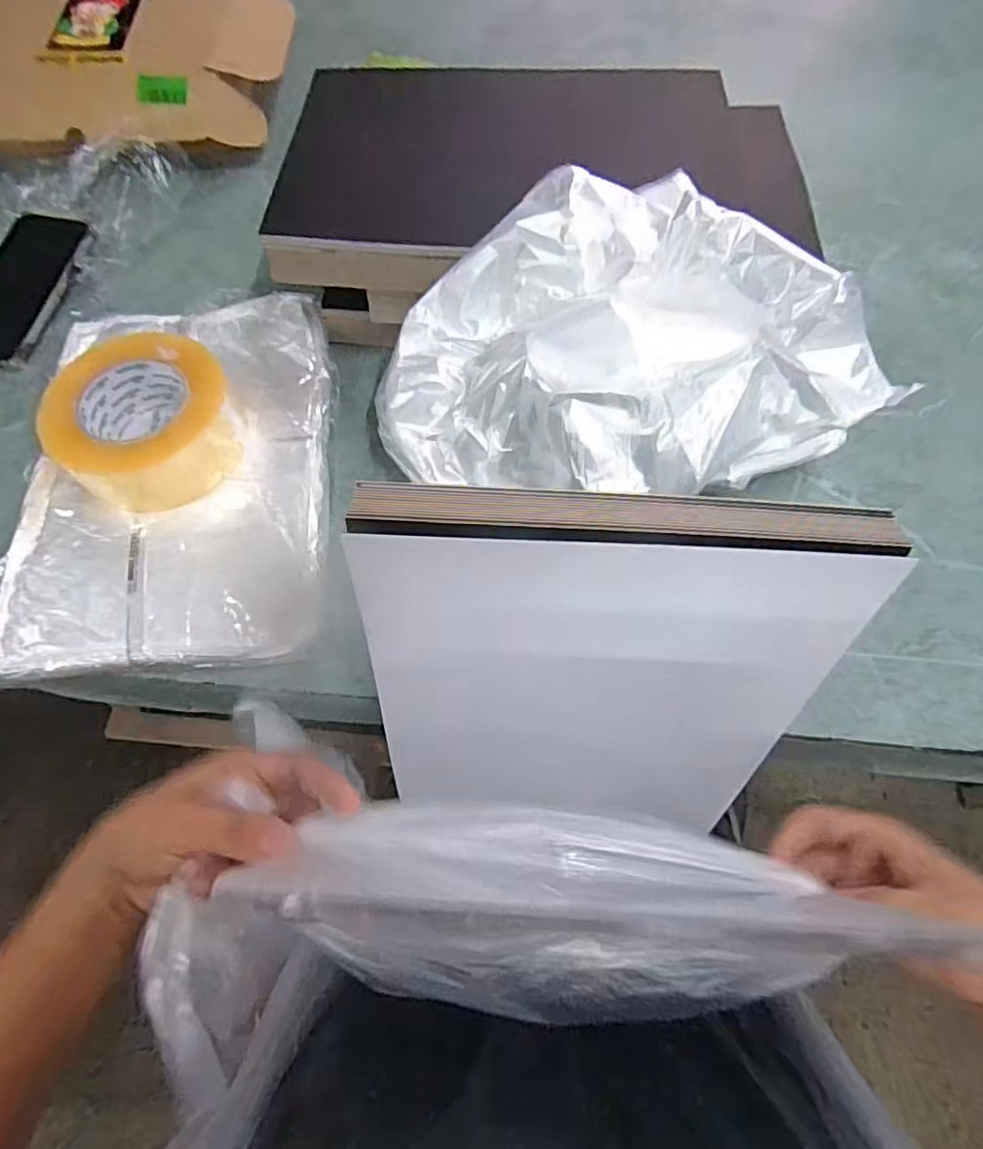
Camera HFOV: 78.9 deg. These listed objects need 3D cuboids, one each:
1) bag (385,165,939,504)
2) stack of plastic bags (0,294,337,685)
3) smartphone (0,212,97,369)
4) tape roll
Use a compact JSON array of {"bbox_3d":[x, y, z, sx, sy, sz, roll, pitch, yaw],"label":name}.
[{"bbox_3d":[0.098,-0.151,0.422,0.359,0.155,0.184,-1,66,-1],"label":"bag"},{"bbox_3d":[-0.242,-0.086,0.463,0.228,0.025,0.314,-3,67,-3],"label":"stack of plastic bags"},{"bbox_3d":[-0.436,-0.266,0.551,0.078,0.011,0.162,17,76,-1],"label":"smartphone"},{"bbox_3d":[-0.255,-0.115,0.447,0.107,0.073,0.131,36,71,15],"label":"tape roll"}]

